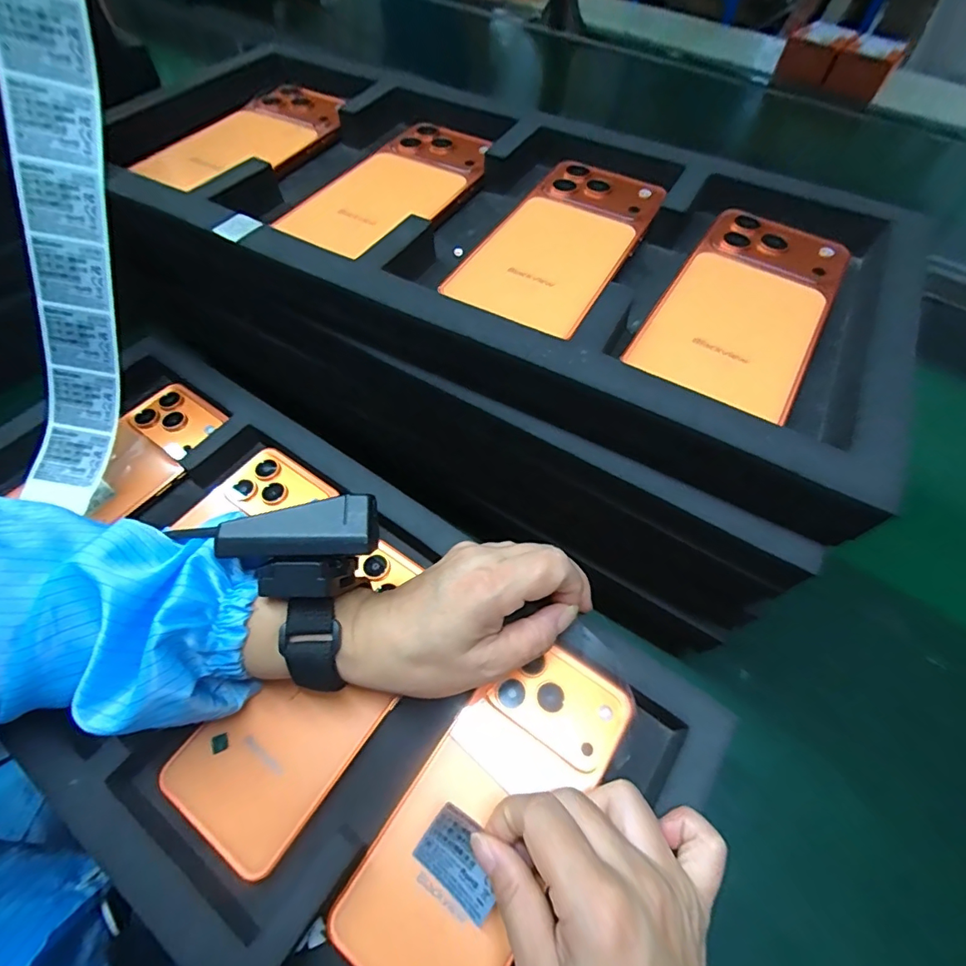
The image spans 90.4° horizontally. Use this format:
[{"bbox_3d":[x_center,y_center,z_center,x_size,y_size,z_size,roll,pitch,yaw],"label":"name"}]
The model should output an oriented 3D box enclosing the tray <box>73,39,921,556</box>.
[{"bbox_3d":[0.003,-0.159,0.281,0.446,0.032,0.237,27,60,15],"label":"tray"}]

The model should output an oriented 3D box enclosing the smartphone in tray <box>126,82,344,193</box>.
[{"bbox_3d":[-0.158,-0.239,0.333,0.075,0.015,0.141,25,66,8],"label":"smartphone in tray"}]

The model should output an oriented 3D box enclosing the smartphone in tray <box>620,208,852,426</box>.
[{"bbox_3d":[0.136,-0.093,0.246,0.074,0.009,0.148,29,61,16],"label":"smartphone in tray"}]

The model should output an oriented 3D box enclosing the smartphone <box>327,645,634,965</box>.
[{"bbox_3d":[0.004,0.154,0.230,0.076,0.016,0.159,30,63,20],"label":"smartphone"}]

